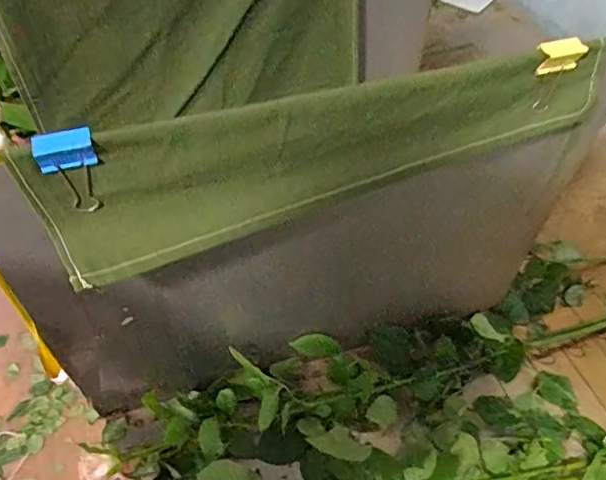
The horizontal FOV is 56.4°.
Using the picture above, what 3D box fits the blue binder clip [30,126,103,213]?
[{"bbox_3d":[-0.138,-0.040,0.338,0.031,0.060,0.011,-17,51,-16],"label":"blue binder clip"}]

